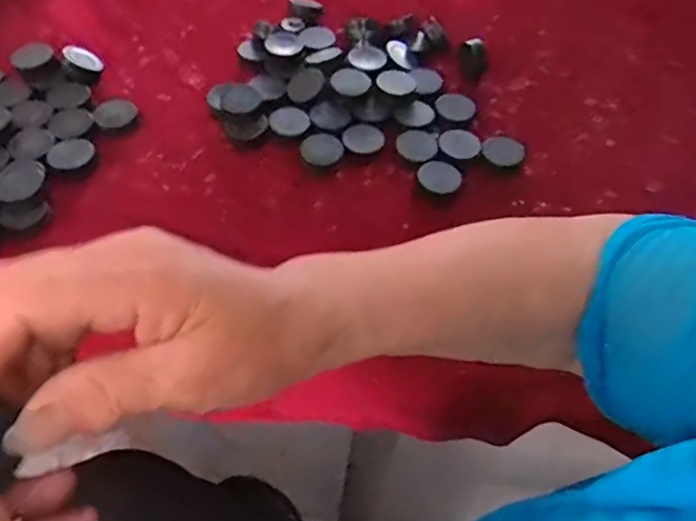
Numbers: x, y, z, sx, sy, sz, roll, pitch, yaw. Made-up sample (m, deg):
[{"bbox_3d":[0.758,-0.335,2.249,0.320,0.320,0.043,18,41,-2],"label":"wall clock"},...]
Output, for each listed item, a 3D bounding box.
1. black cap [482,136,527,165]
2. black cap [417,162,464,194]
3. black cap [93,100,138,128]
[{"bbox_3d":[0.120,-0.083,0.485,0.033,0.009,0.031,2,54,-2],"label":"black cap"},{"bbox_3d":[0.068,-0.062,0.463,0.033,0.004,0.029,23,56,13],"label":"black cap"},{"bbox_3d":[-0.183,-0.116,0.491,0.033,0.004,0.031,2,54,-2],"label":"black cap"}]

